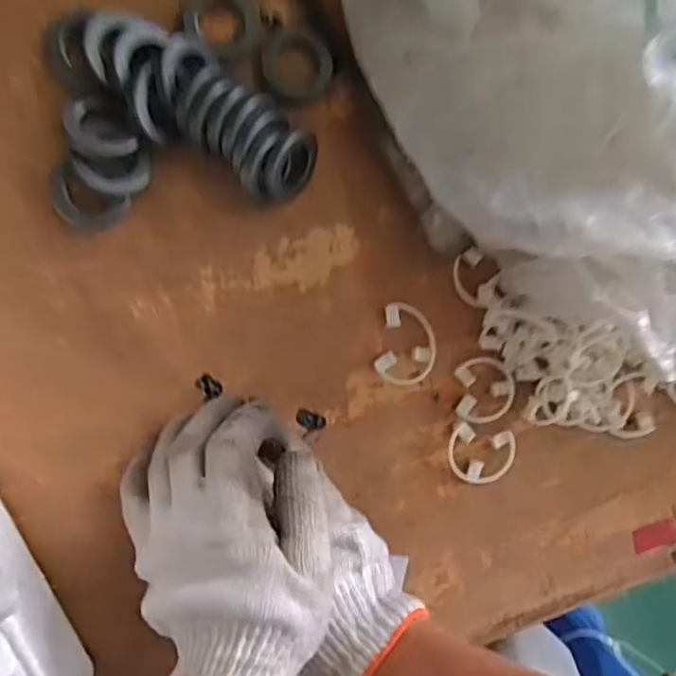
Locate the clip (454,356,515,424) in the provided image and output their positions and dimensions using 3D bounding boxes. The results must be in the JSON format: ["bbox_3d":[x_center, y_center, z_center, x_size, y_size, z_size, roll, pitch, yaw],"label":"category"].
[{"bbox_3d":[0.099,0.035,0.432,0.039,0.010,0.044,-3,94,-9],"label":"clip"}]

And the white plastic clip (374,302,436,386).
[{"bbox_3d":[0.046,0.005,0.421,0.039,0.009,0.051,13,92,-10],"label":"white plastic clip"}]

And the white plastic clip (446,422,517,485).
[{"bbox_3d":[0.096,0.078,0.438,0.049,0.012,0.038,13,92,-10],"label":"white plastic clip"}]

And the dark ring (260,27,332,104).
[{"bbox_3d":[-0.025,-0.162,0.389,0.041,0.011,0.042,-1,94,-9],"label":"dark ring"}]

